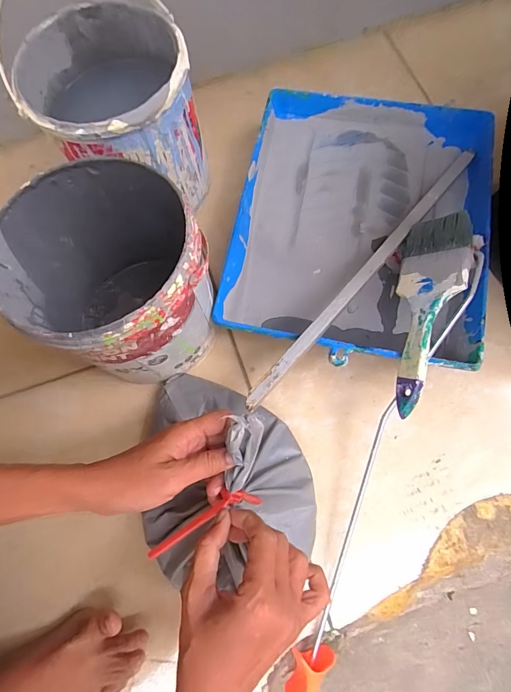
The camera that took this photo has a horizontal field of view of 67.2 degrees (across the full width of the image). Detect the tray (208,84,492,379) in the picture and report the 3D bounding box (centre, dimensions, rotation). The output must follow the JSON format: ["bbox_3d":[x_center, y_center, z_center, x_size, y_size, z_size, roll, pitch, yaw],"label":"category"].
[{"bbox_3d":[0.132,-0.151,0.491,0.302,0.071,0.356,9,73,6],"label":"tray"}]

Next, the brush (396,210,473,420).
[{"bbox_3d":[0.179,-0.041,0.389,0.013,0.075,0.212,22,67,-33],"label":"brush"}]

